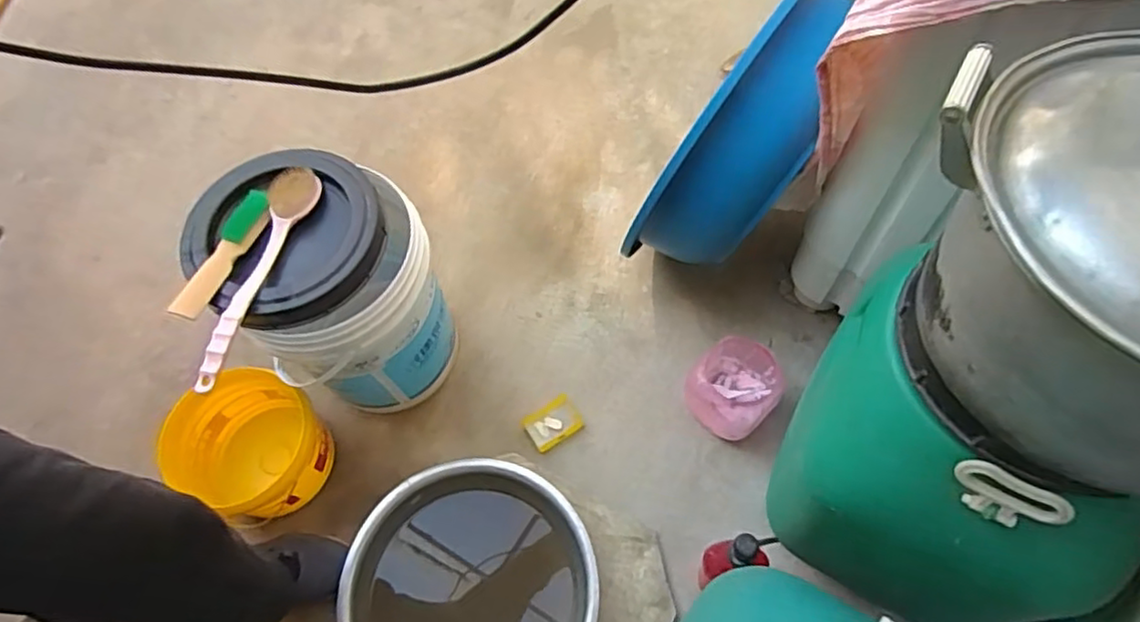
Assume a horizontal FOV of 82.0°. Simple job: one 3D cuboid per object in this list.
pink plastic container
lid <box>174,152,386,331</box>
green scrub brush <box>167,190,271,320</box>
[{"bbox_3d":[0.281,0.135,1.126,0.129,0.136,0.141,-1,61,1],"label":"pink plastic container"},{"bbox_3d":[-0.400,-0.109,0.919,0.255,0.041,0.261,-1,61,1],"label":"lid"},{"bbox_3d":[-0.469,-0.078,0.888,0.052,0.023,0.204,17,63,10],"label":"green scrub brush"}]

